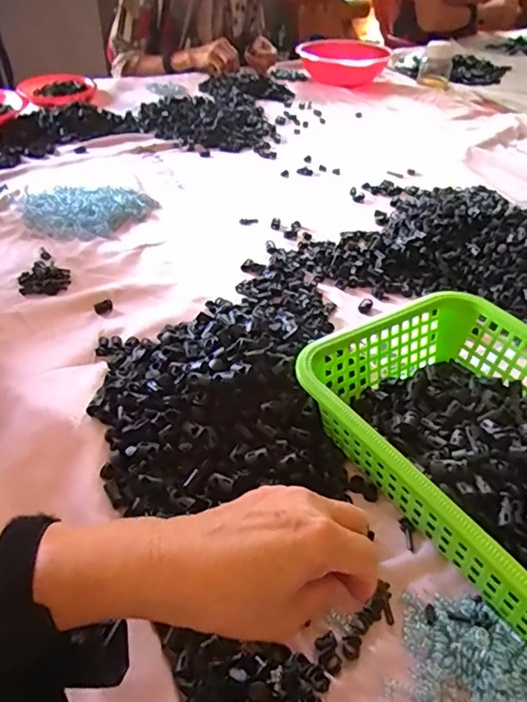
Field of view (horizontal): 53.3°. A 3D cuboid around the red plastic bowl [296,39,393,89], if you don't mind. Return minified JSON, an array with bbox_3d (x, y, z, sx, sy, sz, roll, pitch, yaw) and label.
[{"bbox_3d":[0.210,-0.751,1.364,0.217,0.069,0.217,2,42,-2],"label":"red plastic bowl"}]

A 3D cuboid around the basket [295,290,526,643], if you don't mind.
[{"bbox_3d":[0.193,0.075,0.414,0.202,0.078,0.289,-25,49,-27],"label":"basket"}]

